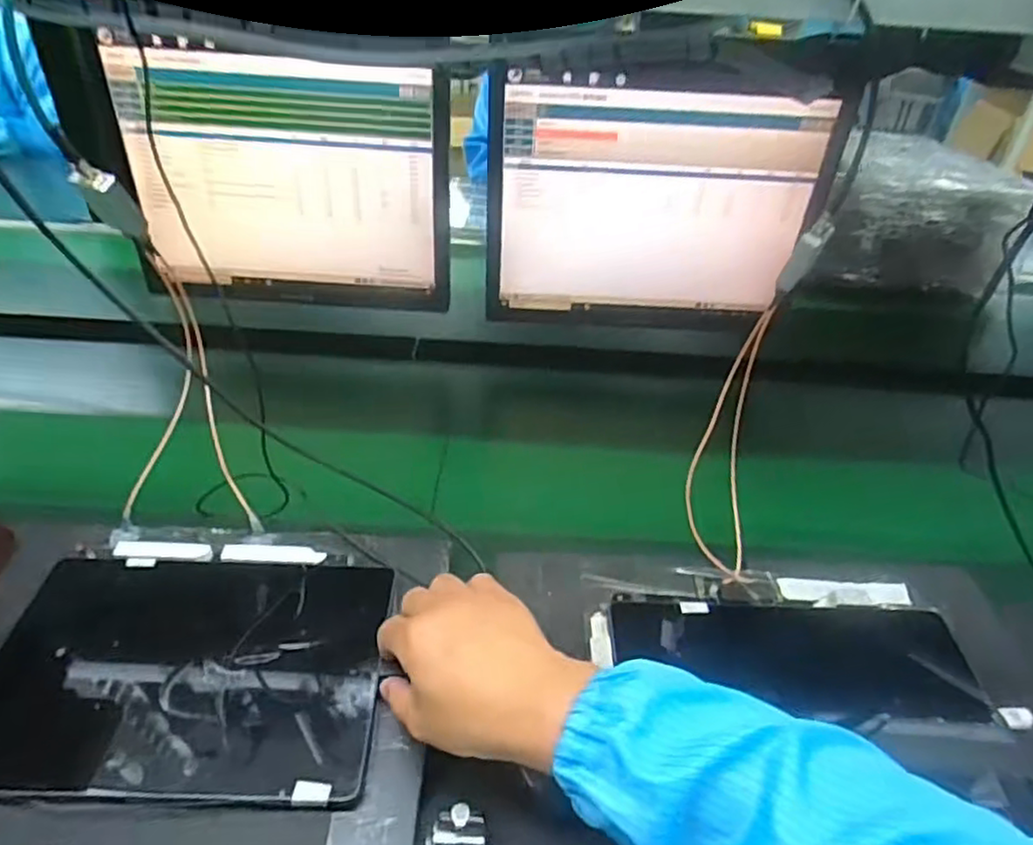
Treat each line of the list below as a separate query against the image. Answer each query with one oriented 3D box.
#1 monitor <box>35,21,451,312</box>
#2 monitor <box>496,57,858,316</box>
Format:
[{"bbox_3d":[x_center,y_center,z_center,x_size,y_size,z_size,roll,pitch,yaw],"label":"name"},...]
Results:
[{"bbox_3d":[-0.270,-0.261,0.761,0.385,0.273,0.039,4,38,-1],"label":"monitor"},{"bbox_3d":[0.152,-0.244,0.763,0.361,0.272,0.071,7,38,3],"label":"monitor"}]

